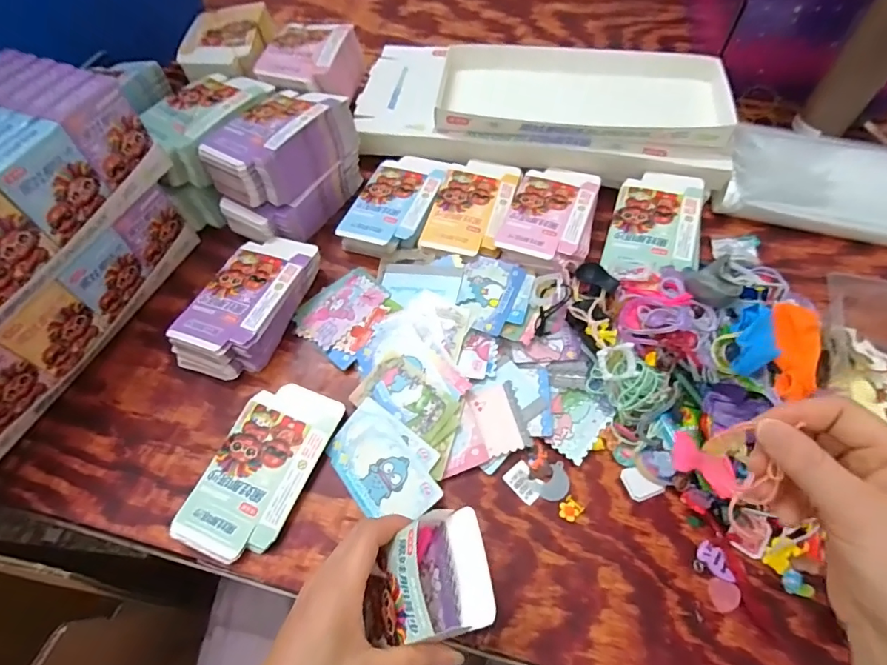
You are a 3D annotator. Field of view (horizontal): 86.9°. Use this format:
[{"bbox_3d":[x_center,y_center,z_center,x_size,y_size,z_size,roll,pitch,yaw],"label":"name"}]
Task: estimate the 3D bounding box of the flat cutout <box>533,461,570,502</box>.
[{"bbox_3d":[0.097,0.131,0.404,0.033,0.004,0.025,-35,65,-17],"label":"flat cutout"}]

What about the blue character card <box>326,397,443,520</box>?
[{"bbox_3d":[-0.057,0.118,0.409,0.061,0.004,0.105,-40,70,-8],"label":"blue character card"}]

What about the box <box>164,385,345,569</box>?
[{"bbox_3d":[-0.158,0.116,0.408,0.085,0.012,0.151,18,62,11],"label":"box"}]

